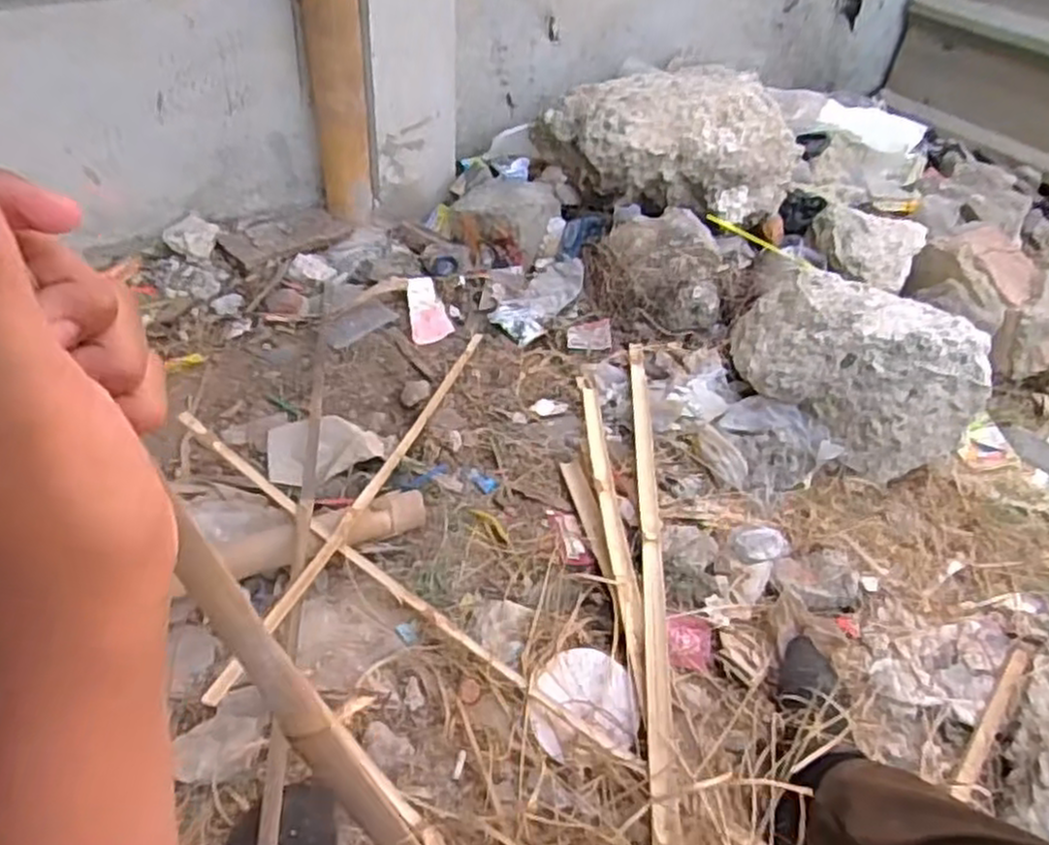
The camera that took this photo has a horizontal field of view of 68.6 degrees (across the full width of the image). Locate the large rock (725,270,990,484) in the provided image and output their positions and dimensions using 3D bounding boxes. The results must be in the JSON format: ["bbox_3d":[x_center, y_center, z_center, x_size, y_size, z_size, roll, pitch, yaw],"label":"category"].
[{"bbox_3d":[0.507,-0.108,1.184,0.374,0.206,0.238,32,51,23],"label":"large rock"}]

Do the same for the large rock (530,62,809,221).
[{"bbox_3d":[0.252,-0.513,1.416,0.481,0.191,0.220,13,44,9],"label":"large rock"}]

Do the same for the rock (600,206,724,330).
[{"bbox_3d":[0.238,-0.267,1.361,0.205,0.125,0.227,8,44,4],"label":"rock"}]

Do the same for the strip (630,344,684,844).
[{"bbox_3d":[0.165,0.162,0.990,0.032,0.028,0.796,6,46,0],"label":"strip"}]

